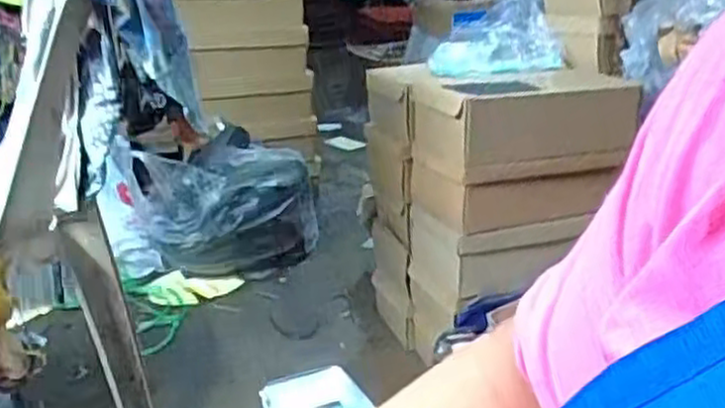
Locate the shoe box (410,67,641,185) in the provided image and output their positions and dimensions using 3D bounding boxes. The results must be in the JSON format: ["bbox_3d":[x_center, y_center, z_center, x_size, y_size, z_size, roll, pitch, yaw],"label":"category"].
[{"bbox_3d":[0.265,-0.139,1.244,0.358,0.124,0.194,-8,24,-23],"label":"shoe box"}]

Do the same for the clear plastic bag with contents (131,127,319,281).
[{"bbox_3d":[-0.308,0.002,1.749,0.390,0.278,0.275,-4,22,-14],"label":"clear plastic bag with contents"}]

